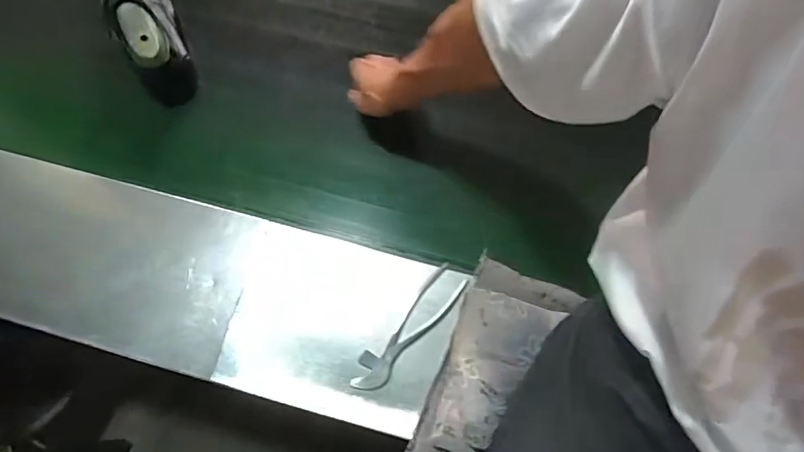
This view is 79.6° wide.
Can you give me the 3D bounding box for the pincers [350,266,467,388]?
[{"bbox_3d":[0.008,0.133,0.624,0.048,0.023,0.190,41,74,14],"label":"pincers"}]

